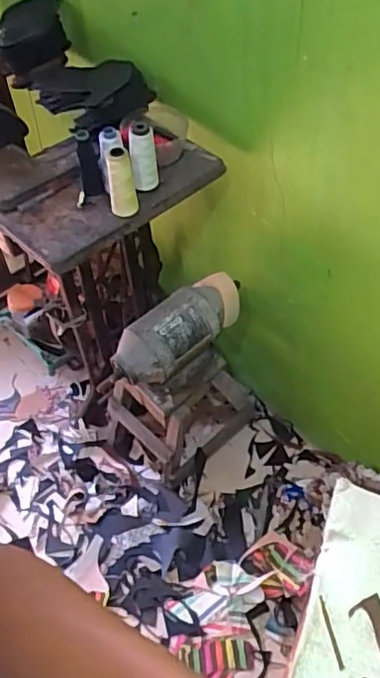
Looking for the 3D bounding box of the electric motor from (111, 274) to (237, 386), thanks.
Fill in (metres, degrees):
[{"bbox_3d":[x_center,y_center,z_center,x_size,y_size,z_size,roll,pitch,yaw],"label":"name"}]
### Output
[{"bbox_3d":[-0.020,-0.020,1.162,0.290,0.108,0.113,-35,56,-23],"label":"electric motor"}]

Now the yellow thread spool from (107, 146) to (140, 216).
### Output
[{"bbox_3d":[-0.113,-0.252,0.954,0.045,0.111,0.041,-11,50,-4],"label":"yellow thread spool"}]

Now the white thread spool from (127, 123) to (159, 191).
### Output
[{"bbox_3d":[-0.080,-0.308,0.985,0.043,0.114,0.034,-7,50,-1],"label":"white thread spool"}]

